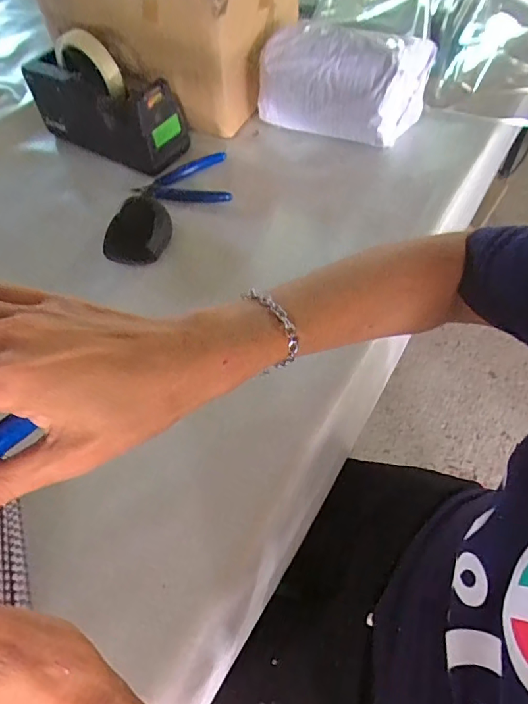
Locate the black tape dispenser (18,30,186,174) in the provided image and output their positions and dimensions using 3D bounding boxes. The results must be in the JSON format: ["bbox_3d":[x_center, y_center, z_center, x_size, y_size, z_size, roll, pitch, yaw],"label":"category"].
[{"bbox_3d":[-0.195,-0.319,0.607,0.195,0.120,0.090,27,62,20],"label":"black tape dispenser"}]

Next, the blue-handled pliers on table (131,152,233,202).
[{"bbox_3d":[-0.099,-0.215,0.596,0.115,0.009,0.092,-4,56,1],"label":"blue-handled pliers on table"}]

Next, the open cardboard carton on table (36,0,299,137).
[{"bbox_3d":[-0.124,-0.457,0.668,0.319,0.173,0.260,33,64,23],"label":"open cardboard carton on table"}]

